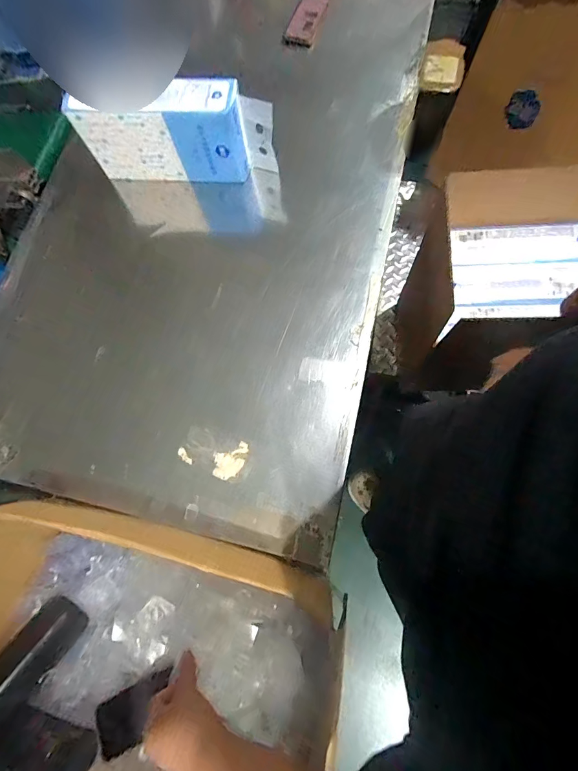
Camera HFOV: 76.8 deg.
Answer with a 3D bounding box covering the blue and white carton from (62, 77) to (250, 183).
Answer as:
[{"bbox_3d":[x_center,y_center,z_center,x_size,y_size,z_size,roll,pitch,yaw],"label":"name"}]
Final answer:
[{"bbox_3d":[-0.242,-0.510,0.734,0.321,0.154,0.094,2,75,5],"label":"blue and white carton"}]

